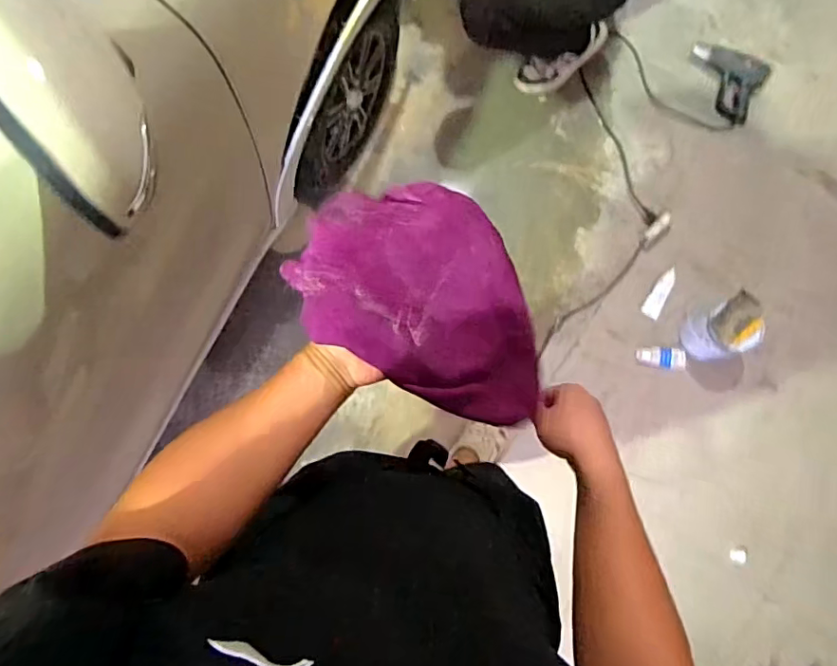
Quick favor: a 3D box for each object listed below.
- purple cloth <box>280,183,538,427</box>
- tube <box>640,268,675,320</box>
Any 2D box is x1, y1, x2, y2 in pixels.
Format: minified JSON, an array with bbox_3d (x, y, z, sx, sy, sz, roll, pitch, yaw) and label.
[{"bbox_3d":[0.022,-0.027,0.528,0.262,0.106,0.181,37,82,3],"label":"purple cloth"},{"bbox_3d":[0.680,-0.111,1.520,0.047,0.023,0.153,31,81,2],"label":"tube"}]

